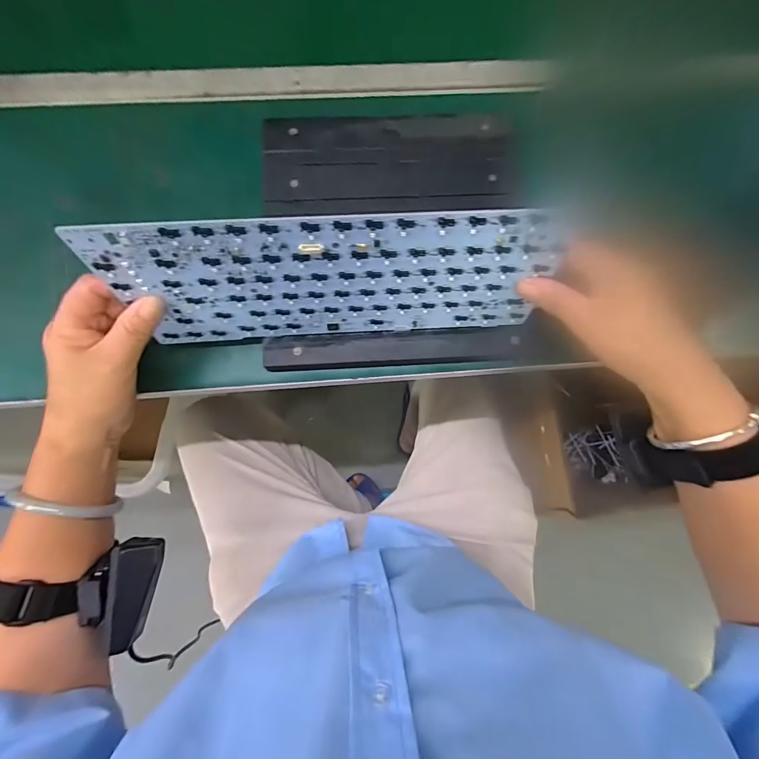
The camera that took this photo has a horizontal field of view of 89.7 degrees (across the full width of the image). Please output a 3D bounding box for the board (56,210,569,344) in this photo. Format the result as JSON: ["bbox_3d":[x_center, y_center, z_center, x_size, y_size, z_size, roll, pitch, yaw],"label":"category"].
[{"bbox_3d":[-0.030,-0.068,0.275,0.296,0.118,0.004,-3,64,-2],"label":"board"}]

